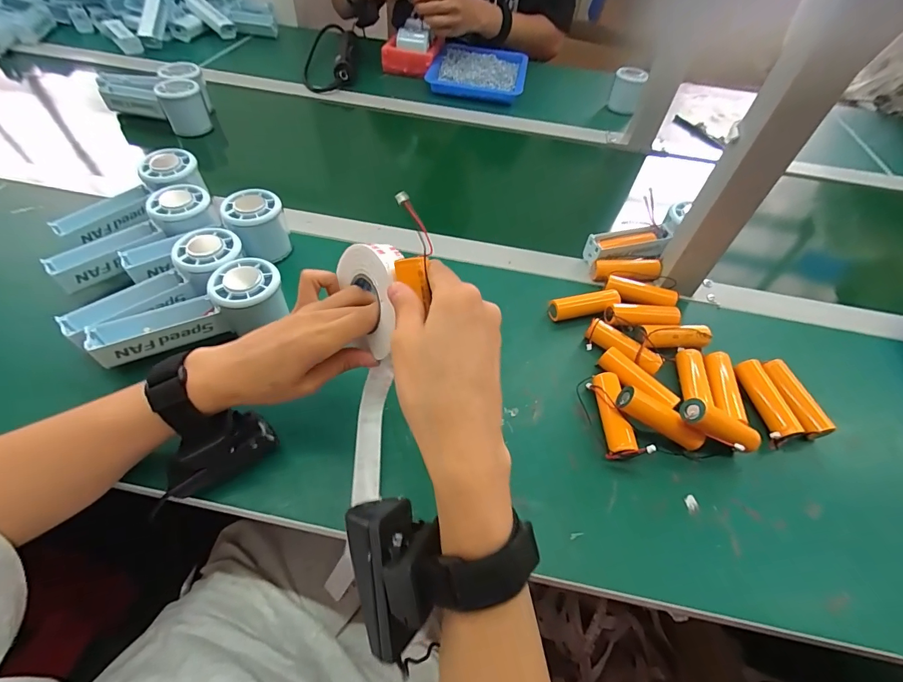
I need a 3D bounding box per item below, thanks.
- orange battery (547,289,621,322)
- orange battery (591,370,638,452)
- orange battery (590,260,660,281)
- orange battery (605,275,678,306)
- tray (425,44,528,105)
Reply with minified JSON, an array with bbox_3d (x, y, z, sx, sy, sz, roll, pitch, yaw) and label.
[{"bbox_3d":[0.137,-0.036,0.418,0.076,0.018,0.022,-8,54,-12],"label":"orange battery"},{"bbox_3d":[0.134,0.062,0.342,0.022,0.024,0.073,3,53,-4],"label":"orange battery"},{"bbox_3d":[0.195,-0.078,0.455,0.071,0.017,0.020,-2,53,-7],"label":"orange battery"},{"bbox_3d":[0.200,-0.050,0.435,0.071,0.022,0.022,15,53,6],"label":"orange battery"},{"bbox_3d":[0.052,-0.513,0.781,0.174,0.034,0.195,11,53,3],"label":"tray"}]

